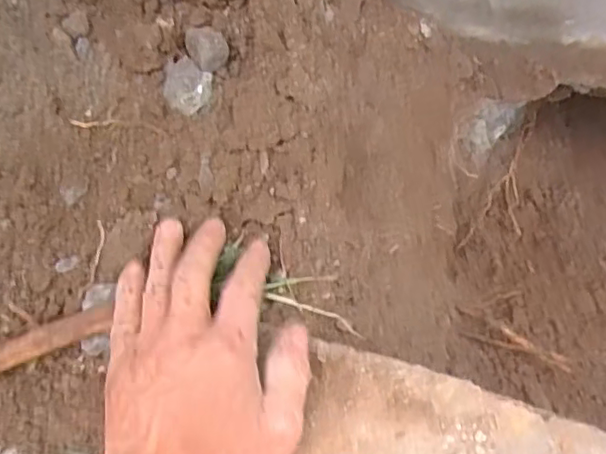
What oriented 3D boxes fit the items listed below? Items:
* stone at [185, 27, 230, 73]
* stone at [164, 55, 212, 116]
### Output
[{"bbox_3d":[-0.064,-0.123,0.419,0.026,0.017,0.026,-1,67,3],"label":"stone"},{"bbox_3d":[-0.079,-0.095,0.421,0.031,0.013,0.035,23,70,12],"label":"stone"}]

